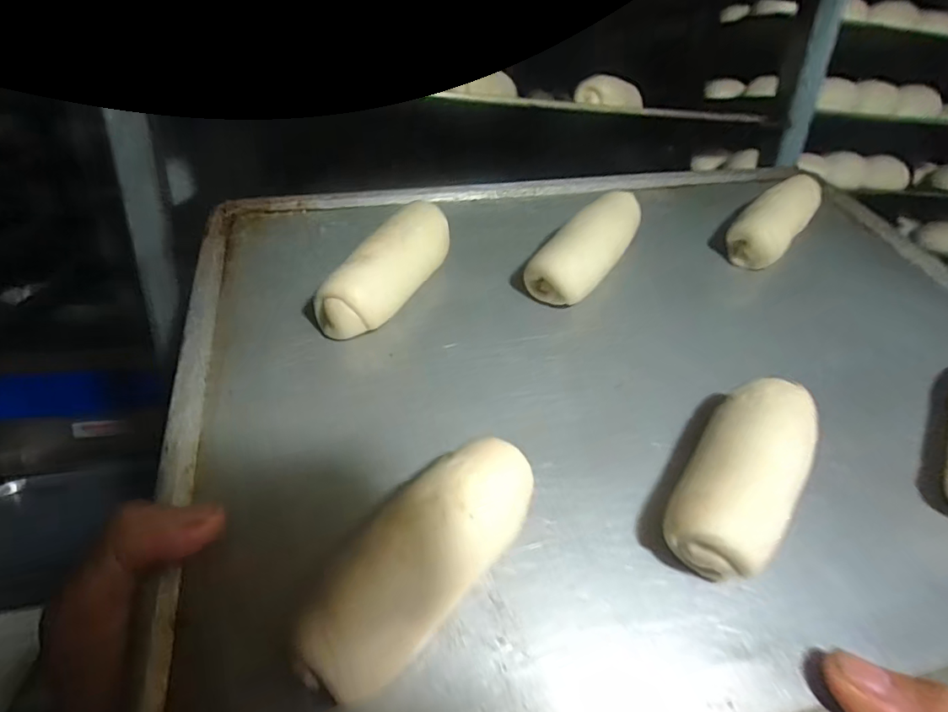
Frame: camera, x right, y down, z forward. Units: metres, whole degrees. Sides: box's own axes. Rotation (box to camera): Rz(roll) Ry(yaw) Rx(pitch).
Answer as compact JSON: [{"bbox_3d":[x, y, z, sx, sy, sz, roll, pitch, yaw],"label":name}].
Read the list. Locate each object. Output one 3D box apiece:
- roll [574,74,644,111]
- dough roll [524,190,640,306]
[{"bbox_3d":[0.119,-0.230,0.441,0.036,0.025,0.060,22,30,34],"label":"roll"},{"bbox_3d":[0.070,-0.068,0.296,0.030,0.025,0.095,23,56,35],"label":"dough roll"}]

